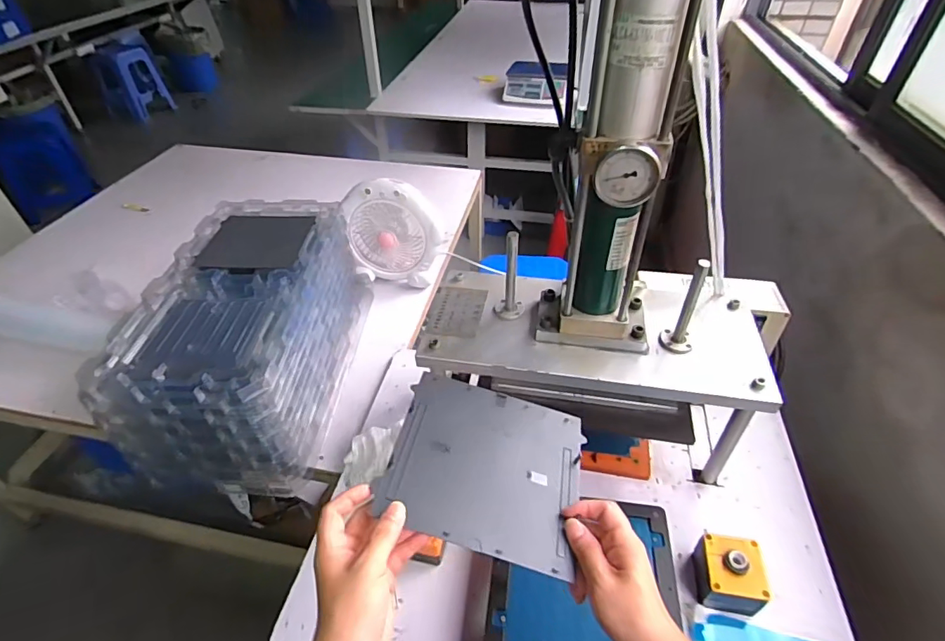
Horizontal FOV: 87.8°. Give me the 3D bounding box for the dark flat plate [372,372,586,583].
[{"bbox_3d":[0.017,0.140,0.491,0.183,0.009,0.178,20,41,-1],"label":"dark flat plate"}]

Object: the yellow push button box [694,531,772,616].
[{"bbox_3d":[0.353,0.347,0.675,0.075,0.071,0.080,9,44,10],"label":"yellow push button box"}]

